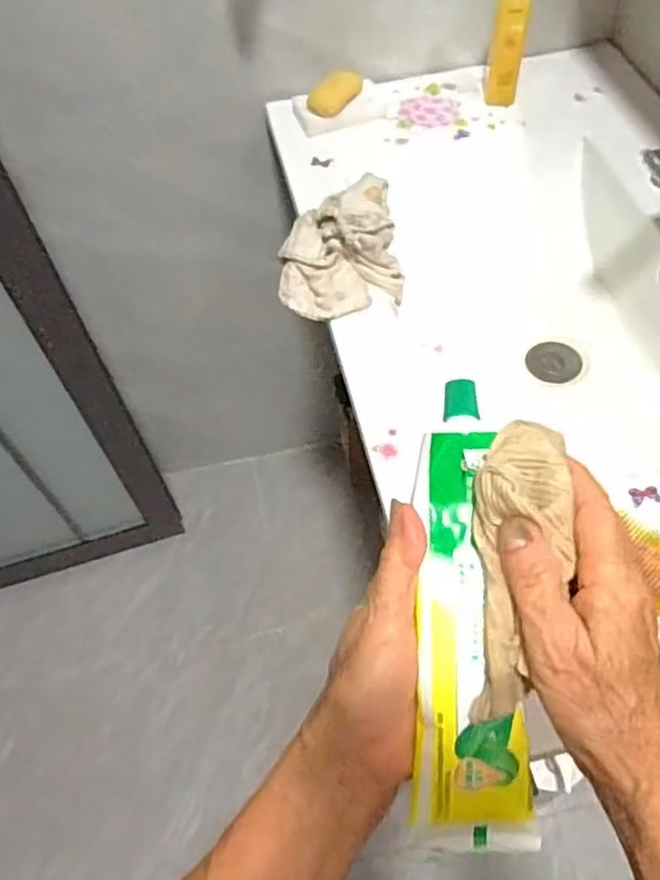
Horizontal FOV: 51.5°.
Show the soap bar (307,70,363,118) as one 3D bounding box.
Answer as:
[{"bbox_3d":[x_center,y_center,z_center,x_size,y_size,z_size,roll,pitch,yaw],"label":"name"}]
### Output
[{"bbox_3d":[0.007,-0.416,0.816,0.044,0.015,0.079,35,71,17],"label":"soap bar"}]

